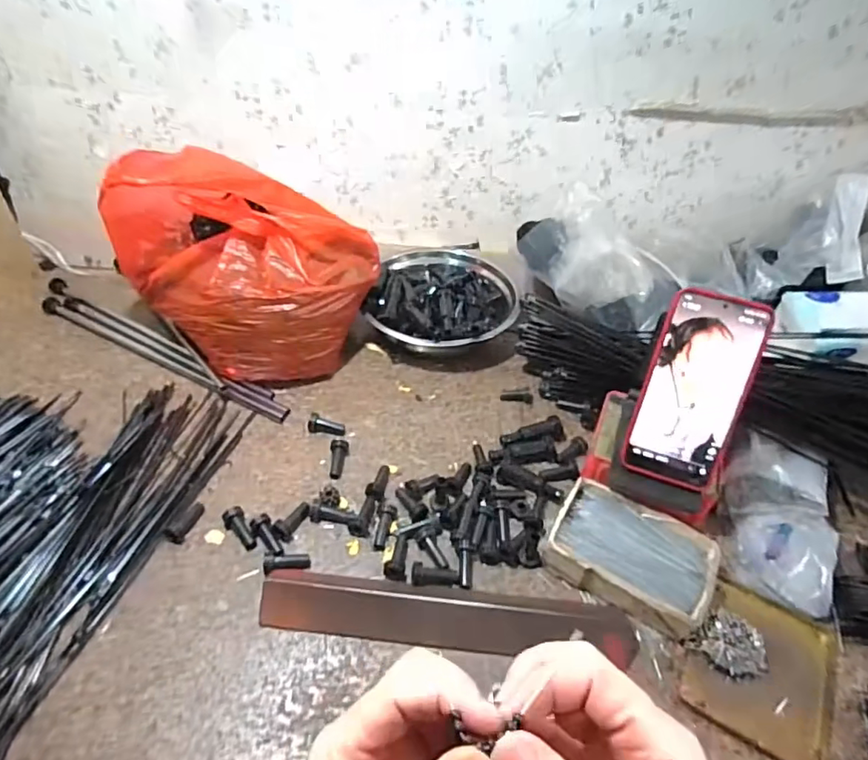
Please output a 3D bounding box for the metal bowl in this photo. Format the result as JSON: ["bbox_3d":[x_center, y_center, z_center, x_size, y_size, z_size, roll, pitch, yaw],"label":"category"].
[{"bbox_3d":[0.012,-0.095,0.699,0.176,0.081,0.174,2,43,-2],"label":"metal bowl"}]

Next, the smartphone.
[{"bbox_3d":[0.223,0.011,0.473,0.082,0.164,0.013,14,15,10],"label":"smartphone"}]

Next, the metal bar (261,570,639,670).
[{"bbox_3d":[0.012,0.185,0.443,0.292,0.017,0.050,6,43,2],"label":"metal bar"}]

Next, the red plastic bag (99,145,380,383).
[{"bbox_3d":[-0.217,-0.136,0.617,0.254,0.222,0.188,25,47,20],"label":"red plastic bag"}]

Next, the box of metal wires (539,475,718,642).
[{"bbox_3d":[0.169,0.150,0.477,0.131,0.031,0.089,22,46,18],"label":"box of metal wires"}]

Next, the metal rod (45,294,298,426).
[{"bbox_3d":[-0.321,-0.027,0.648,0.365,0.023,0.021,21,46,17],"label":"metal rod"}]

